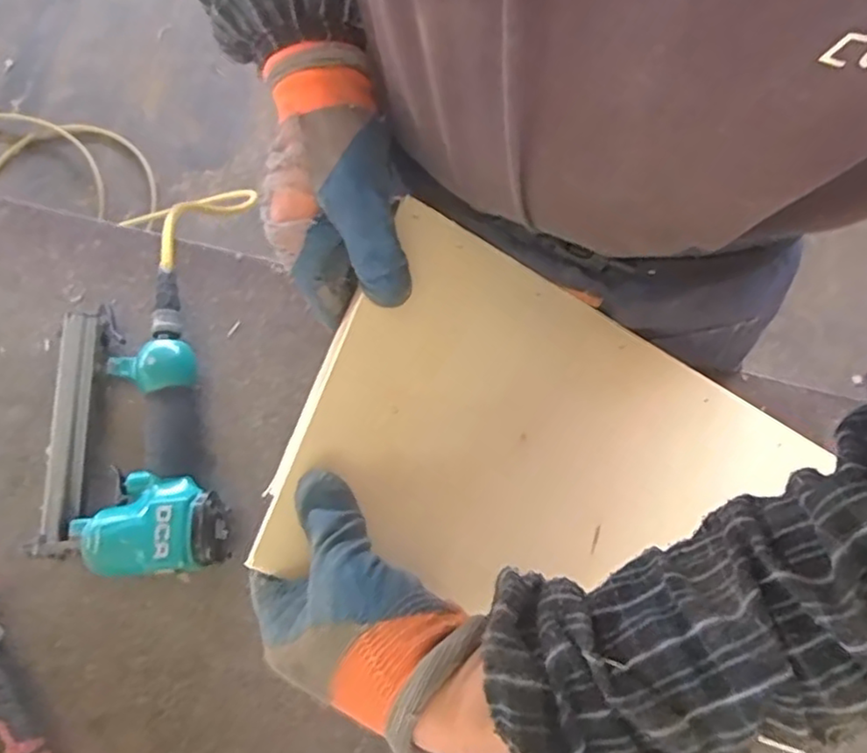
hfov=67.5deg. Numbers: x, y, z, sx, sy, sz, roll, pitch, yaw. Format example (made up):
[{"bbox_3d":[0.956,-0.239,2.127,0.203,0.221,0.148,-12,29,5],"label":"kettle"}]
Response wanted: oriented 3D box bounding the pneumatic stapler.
[{"bbox_3d":[-0.270,0.042,0.558,0.157,0.060,0.262,-12,75,-2],"label":"pneumatic stapler"}]

